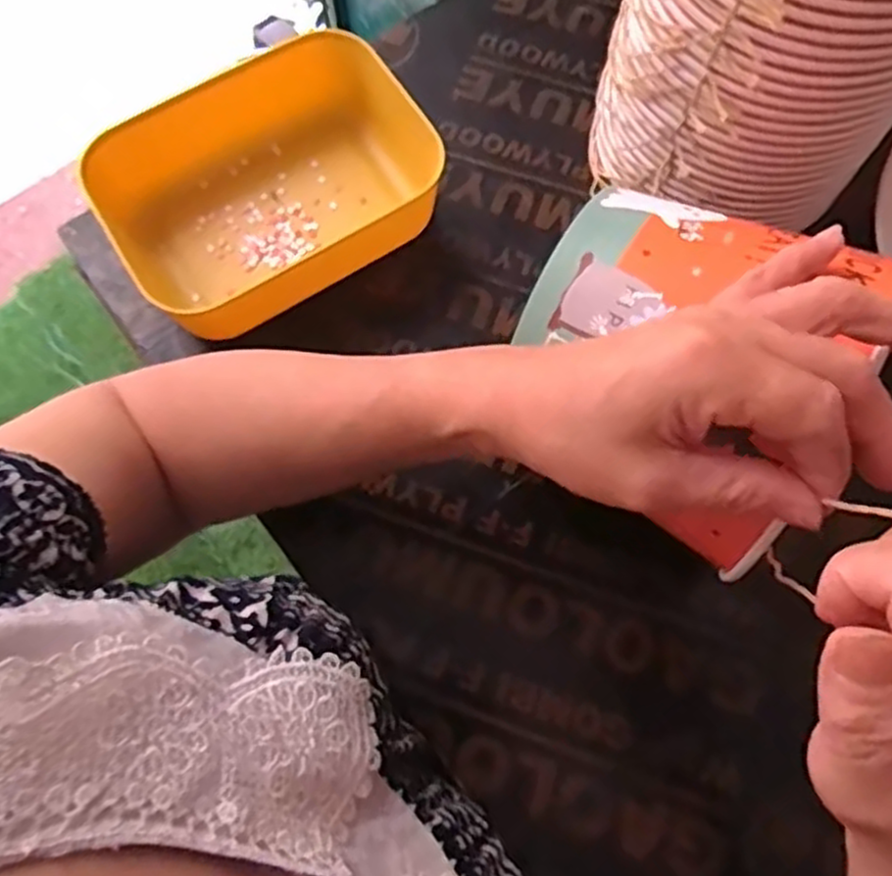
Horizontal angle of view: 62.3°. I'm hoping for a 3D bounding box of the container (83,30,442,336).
[{"bbox_3d":[-0.107,-0.151,0.454,0.187,0.060,0.139,-32,74,-9],"label":"container"}]

